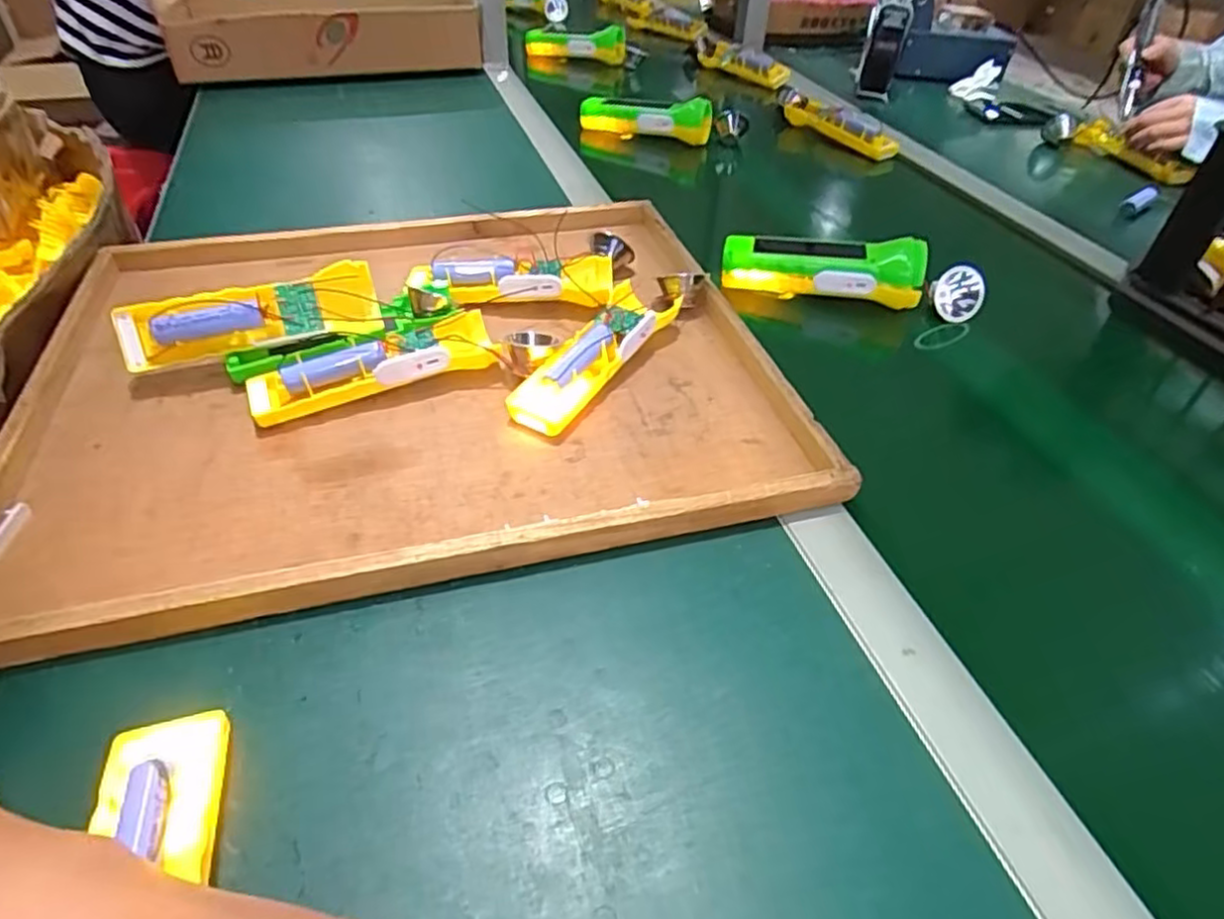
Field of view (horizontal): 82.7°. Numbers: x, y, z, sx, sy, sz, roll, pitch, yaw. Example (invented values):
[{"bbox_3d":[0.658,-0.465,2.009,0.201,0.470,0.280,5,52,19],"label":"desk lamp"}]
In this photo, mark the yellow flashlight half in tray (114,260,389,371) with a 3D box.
[{"bbox_3d":[-0.247,-0.098,0.479,0.163,0.046,0.026,-17,15,-20],"label":"yellow flashlight half in tray"}]

